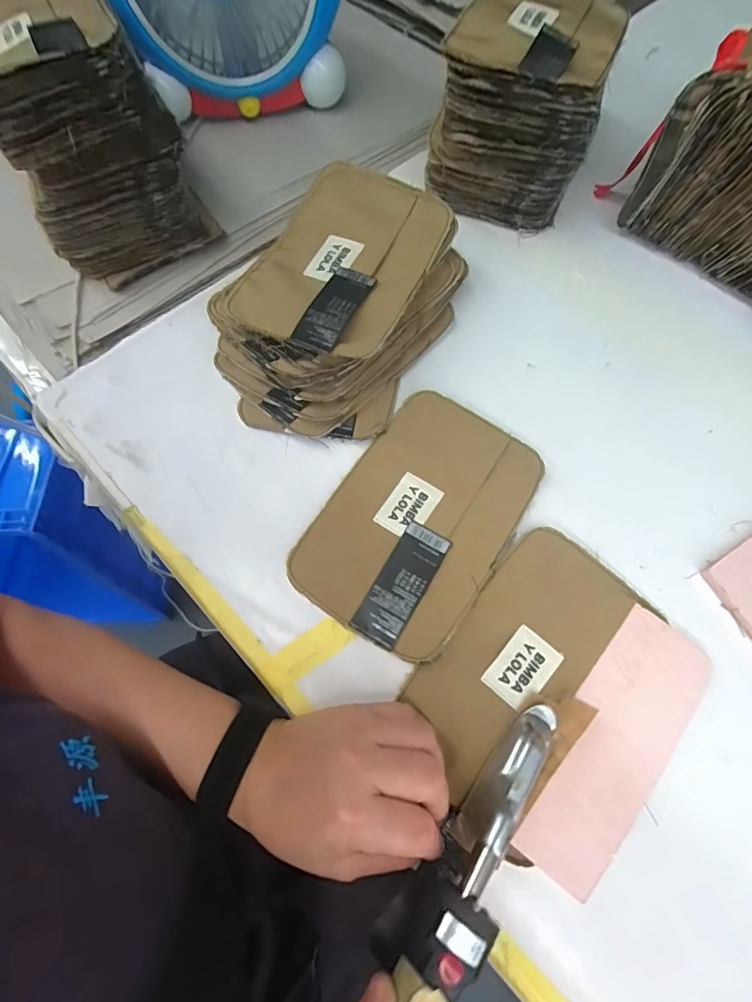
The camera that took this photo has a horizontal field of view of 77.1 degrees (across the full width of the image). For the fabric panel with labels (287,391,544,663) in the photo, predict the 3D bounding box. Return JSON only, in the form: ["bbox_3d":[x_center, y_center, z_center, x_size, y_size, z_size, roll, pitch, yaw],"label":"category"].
[{"bbox_3d":[0.034,0.010,0.360,0.128,0.006,0.192,31,72,13],"label":"fabric panel with labels"}]

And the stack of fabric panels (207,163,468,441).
[{"bbox_3d":[-0.032,-0.171,0.403,0.167,0.070,0.242,27,71,9],"label":"stack of fabric panels"}]

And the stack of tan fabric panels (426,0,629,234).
[{"bbox_3d":[0.139,-0.383,0.455,0.139,0.124,0.201,21,71,7],"label":"stack of tan fabric panels"}]

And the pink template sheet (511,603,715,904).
[{"bbox_3d":[0.156,0.156,0.308,0.064,0.005,0.177,38,74,15],"label":"pink template sheet"}]

